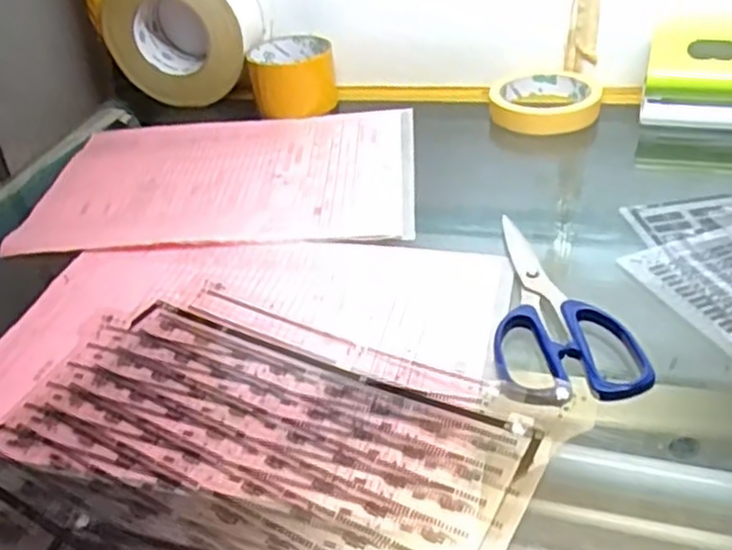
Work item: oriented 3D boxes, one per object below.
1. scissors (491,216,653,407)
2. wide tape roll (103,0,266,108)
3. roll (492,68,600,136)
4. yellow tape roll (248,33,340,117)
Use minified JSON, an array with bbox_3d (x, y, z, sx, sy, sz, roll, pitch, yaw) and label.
[{"bbox_3d":[0.097,0.011,0.428,0.073,0.011,0.177,-9,36,-4],"label":"scissors"},{"bbox_3d":[-0.174,-0.238,0.708,0.137,0.133,0.061,7,38,17],"label":"wide tape roll"},{"bbox_3d":[0.161,-0.158,0.658,0.096,0.024,0.096,-4,36,3],"label":"roll"},{"bbox_3d":[-0.070,-0.192,0.703,0.080,0.050,0.080,-7,36,-1],"label":"yellow tape roll"}]

